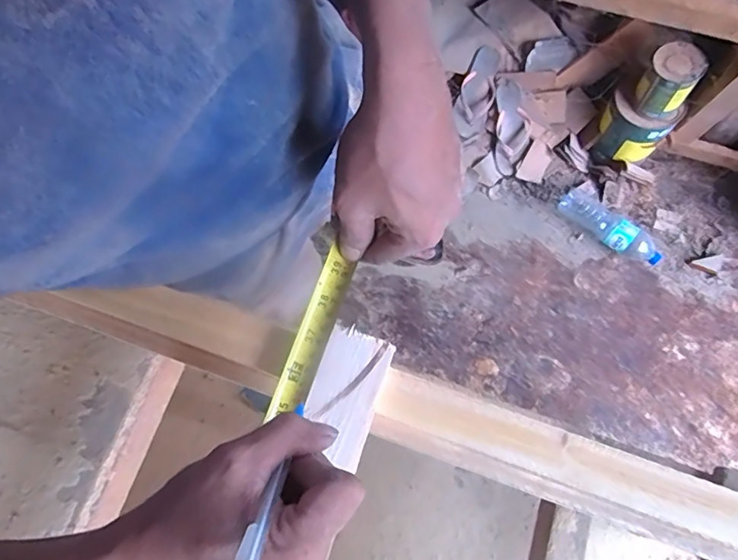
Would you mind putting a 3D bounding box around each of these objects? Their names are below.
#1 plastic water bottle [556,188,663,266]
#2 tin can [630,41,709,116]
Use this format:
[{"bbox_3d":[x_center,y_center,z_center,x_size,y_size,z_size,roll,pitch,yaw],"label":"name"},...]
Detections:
[{"bbox_3d":[0.624,-0.133,1.297,0.071,0.066,0.286,-43,76,-12],"label":"plastic water bottle"},{"bbox_3d":[0.676,-0.454,1.127,0.088,0.130,0.115,-42,76,-12],"label":"tin can"}]

